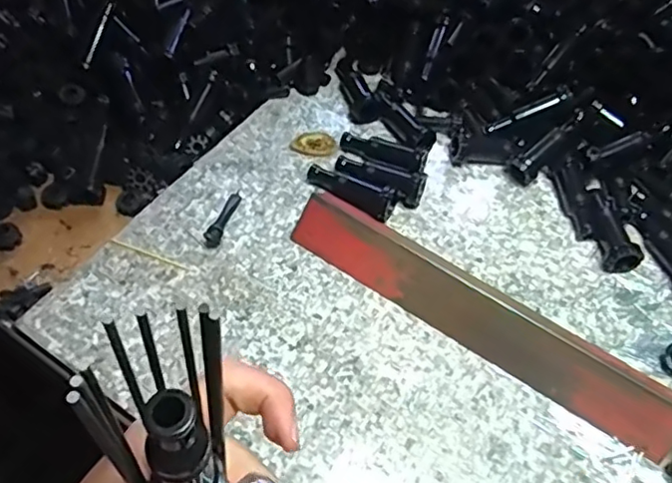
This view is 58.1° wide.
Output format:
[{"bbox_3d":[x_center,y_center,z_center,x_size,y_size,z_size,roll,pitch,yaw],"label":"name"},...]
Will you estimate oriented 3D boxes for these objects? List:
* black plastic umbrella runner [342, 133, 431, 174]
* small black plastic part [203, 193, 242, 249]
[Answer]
[{"bbox_3d":[0.035,-0.068,0.454,0.066,0.019,0.022,25,56,13],"label":"black plastic umbrella runner"},{"bbox_3d":[-0.077,-0.017,0.412,0.010,0.010,0.048,15,55,6],"label":"small black plastic part"}]

